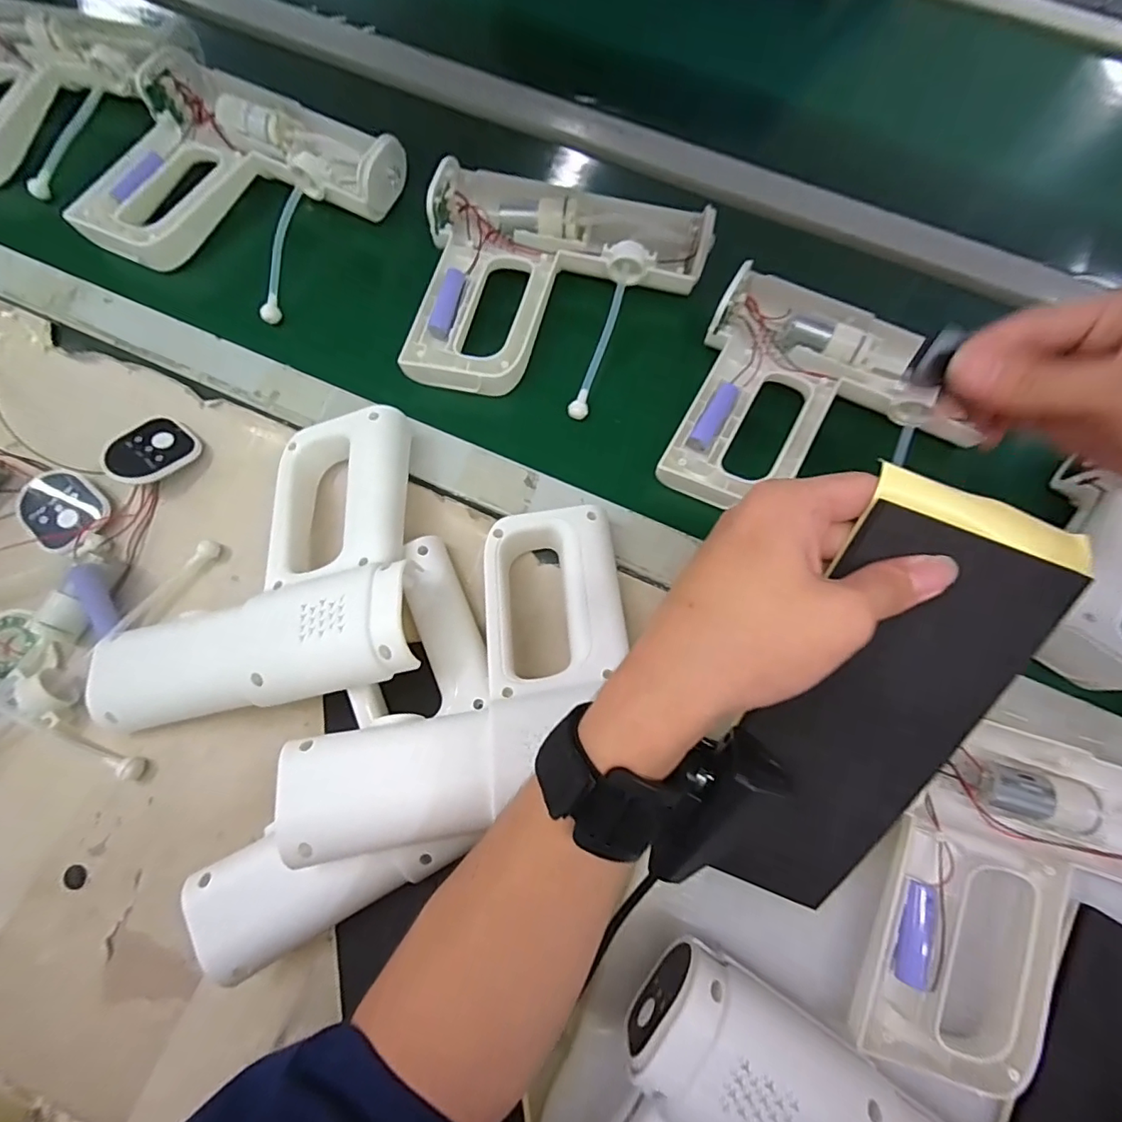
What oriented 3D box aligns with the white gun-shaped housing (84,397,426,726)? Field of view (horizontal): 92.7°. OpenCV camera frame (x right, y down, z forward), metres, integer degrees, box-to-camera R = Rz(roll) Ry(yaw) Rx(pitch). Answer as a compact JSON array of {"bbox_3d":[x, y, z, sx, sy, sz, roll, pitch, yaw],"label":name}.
[{"bbox_3d":[-0.193,-0.001,0.338,0.202,0.071,0.180,-9,73,-4],"label":"white gun-shaped housing"}]

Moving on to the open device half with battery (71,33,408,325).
[{"bbox_3d":[-0.266,-0.307,0.436,0.209,0.044,0.183,27,74,7],"label":"open device half with battery"}]

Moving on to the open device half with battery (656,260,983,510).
[{"bbox_3d":[0.187,-0.104,0.383,0.192,0.028,0.184,24,74,6],"label":"open device half with battery"}]

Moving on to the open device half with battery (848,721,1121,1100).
[{"bbox_3d":[0.279,0.201,0.284,0.196,0.037,0.189,22,74,5],"label":"open device half with battery"}]

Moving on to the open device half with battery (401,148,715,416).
[{"bbox_3d":[-0.002,-0.211,0.401,0.207,0.027,0.185,11,73,2],"label":"open device half with battery"}]

